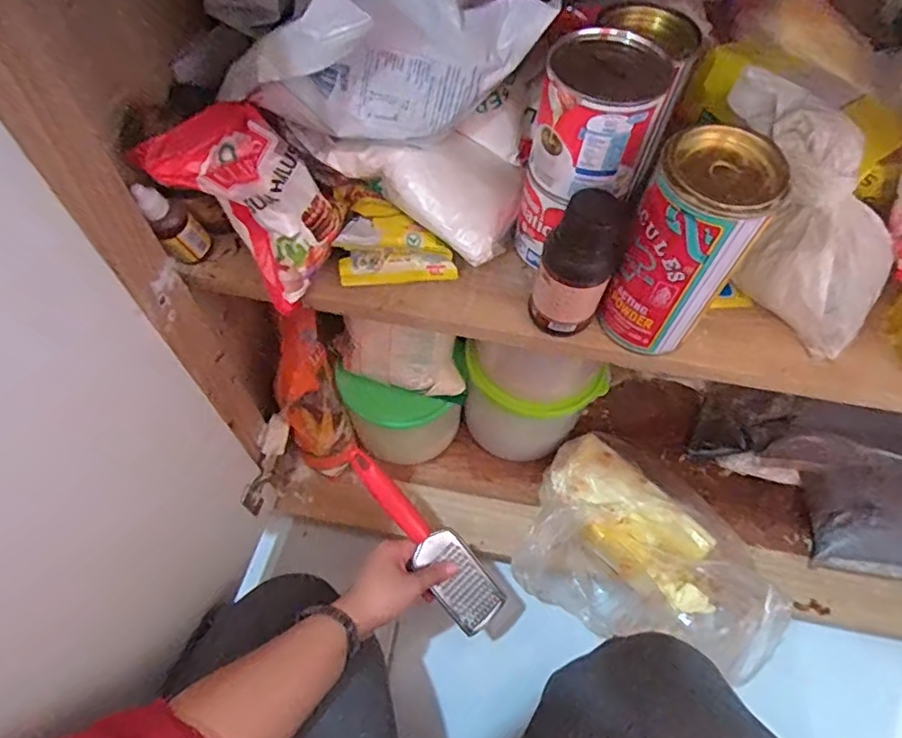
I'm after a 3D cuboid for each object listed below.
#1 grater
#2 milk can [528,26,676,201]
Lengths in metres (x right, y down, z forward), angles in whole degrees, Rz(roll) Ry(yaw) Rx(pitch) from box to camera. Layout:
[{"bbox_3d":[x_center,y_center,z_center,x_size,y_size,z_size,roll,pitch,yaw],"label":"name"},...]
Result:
[{"bbox_3d":[-0.028,0.174,0.589,0.061,0.016,0.227,-44,104,-23],"label":"grater"},{"bbox_3d":[0.093,-0.158,0.370,0.071,0.086,0.066,18,60,9],"label":"milk can"}]

